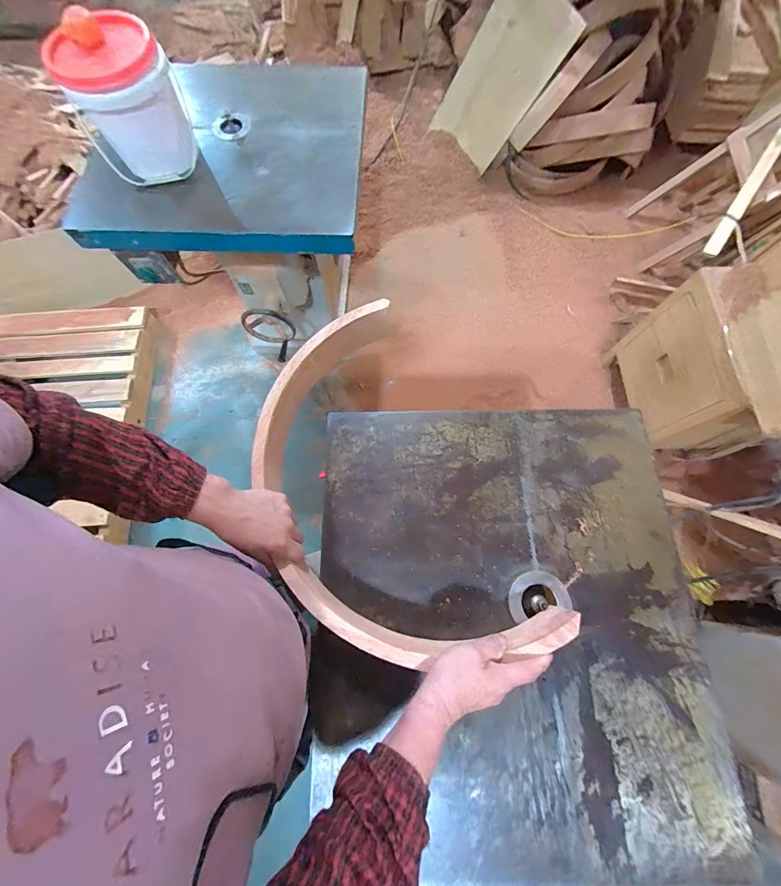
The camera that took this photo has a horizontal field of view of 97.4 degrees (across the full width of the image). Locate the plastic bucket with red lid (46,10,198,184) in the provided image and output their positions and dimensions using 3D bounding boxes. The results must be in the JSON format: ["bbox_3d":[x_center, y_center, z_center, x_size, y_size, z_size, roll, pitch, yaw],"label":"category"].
[{"bbox_3d":[-0.541,-0.706,0.723,0.203,0.214,0.180,-26,74,-8],"label":"plastic bucket with red lid"}]

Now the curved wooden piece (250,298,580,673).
[{"bbox_3d":[-0.026,0.062,0.529,0.317,0.081,0.572,-23,73,-9],"label":"curved wooden piece"}]

